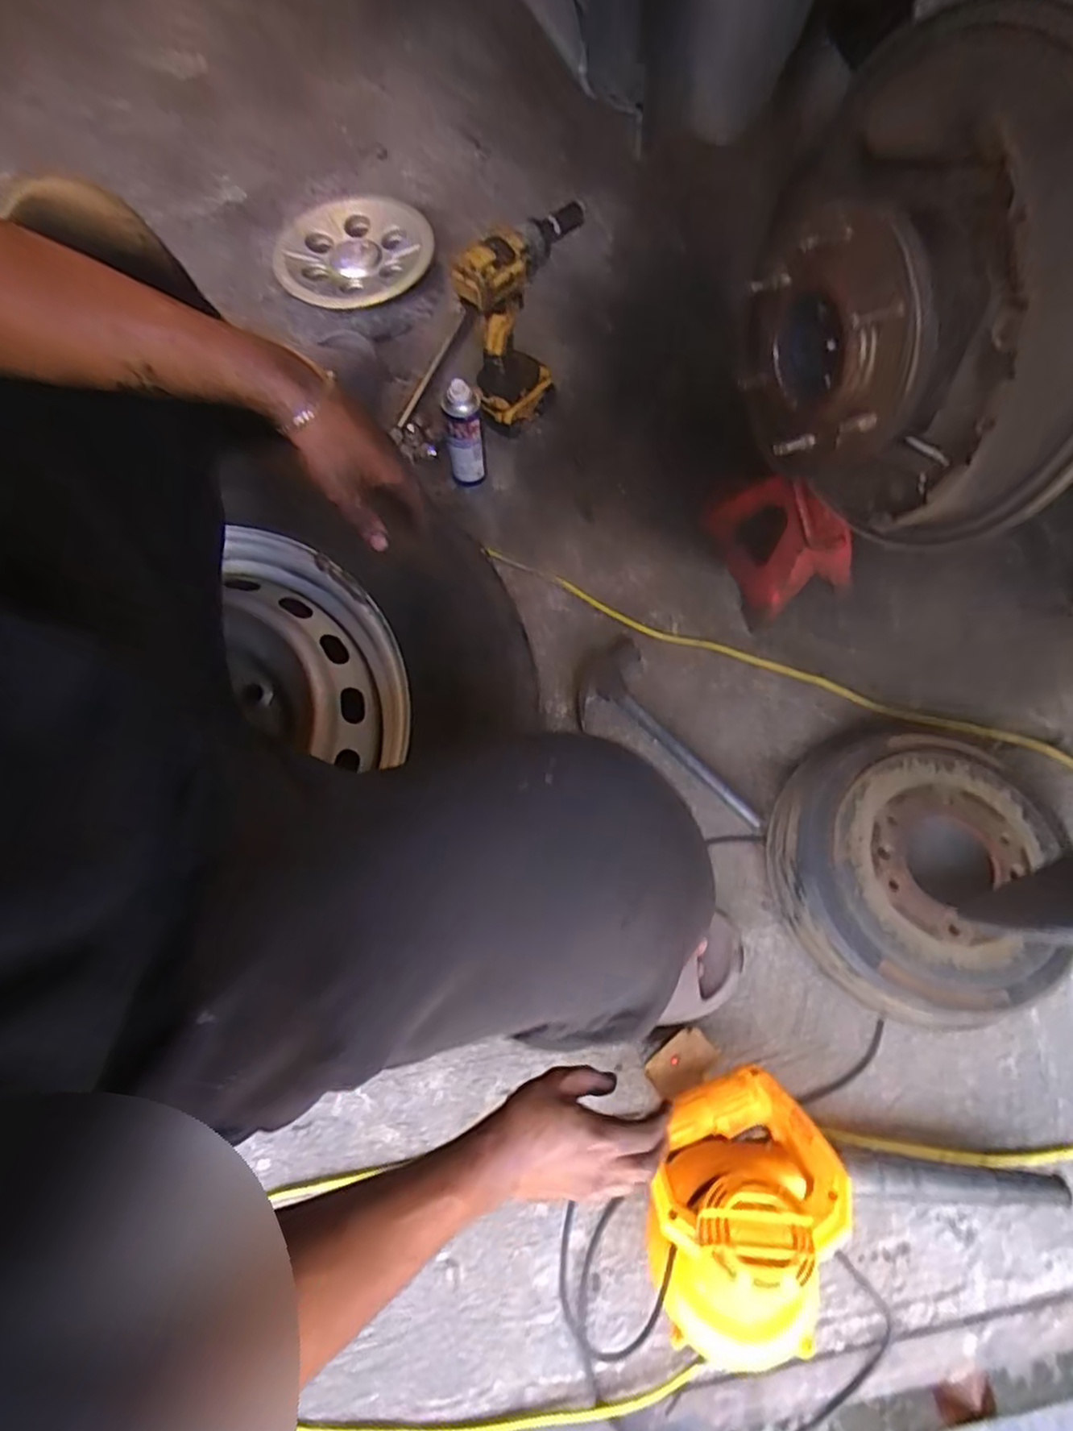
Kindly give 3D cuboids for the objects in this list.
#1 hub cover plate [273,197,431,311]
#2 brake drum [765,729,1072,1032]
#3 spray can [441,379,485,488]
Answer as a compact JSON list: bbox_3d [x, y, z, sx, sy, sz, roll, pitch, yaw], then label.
[{"bbox_3d":[-0.291,-0.739,1.025,0.247,0.046,0.242,0,70,1],"label":"hub cover plate"},{"bbox_3d":[0.419,0.172,0.709,0.290,0.092,0.303,1,72,-2],"label":"brake drum"},{"bbox_3d":[-0.097,-0.368,0.851,0.050,0.163,0.042,1,72,-2],"label":"spray can"}]

